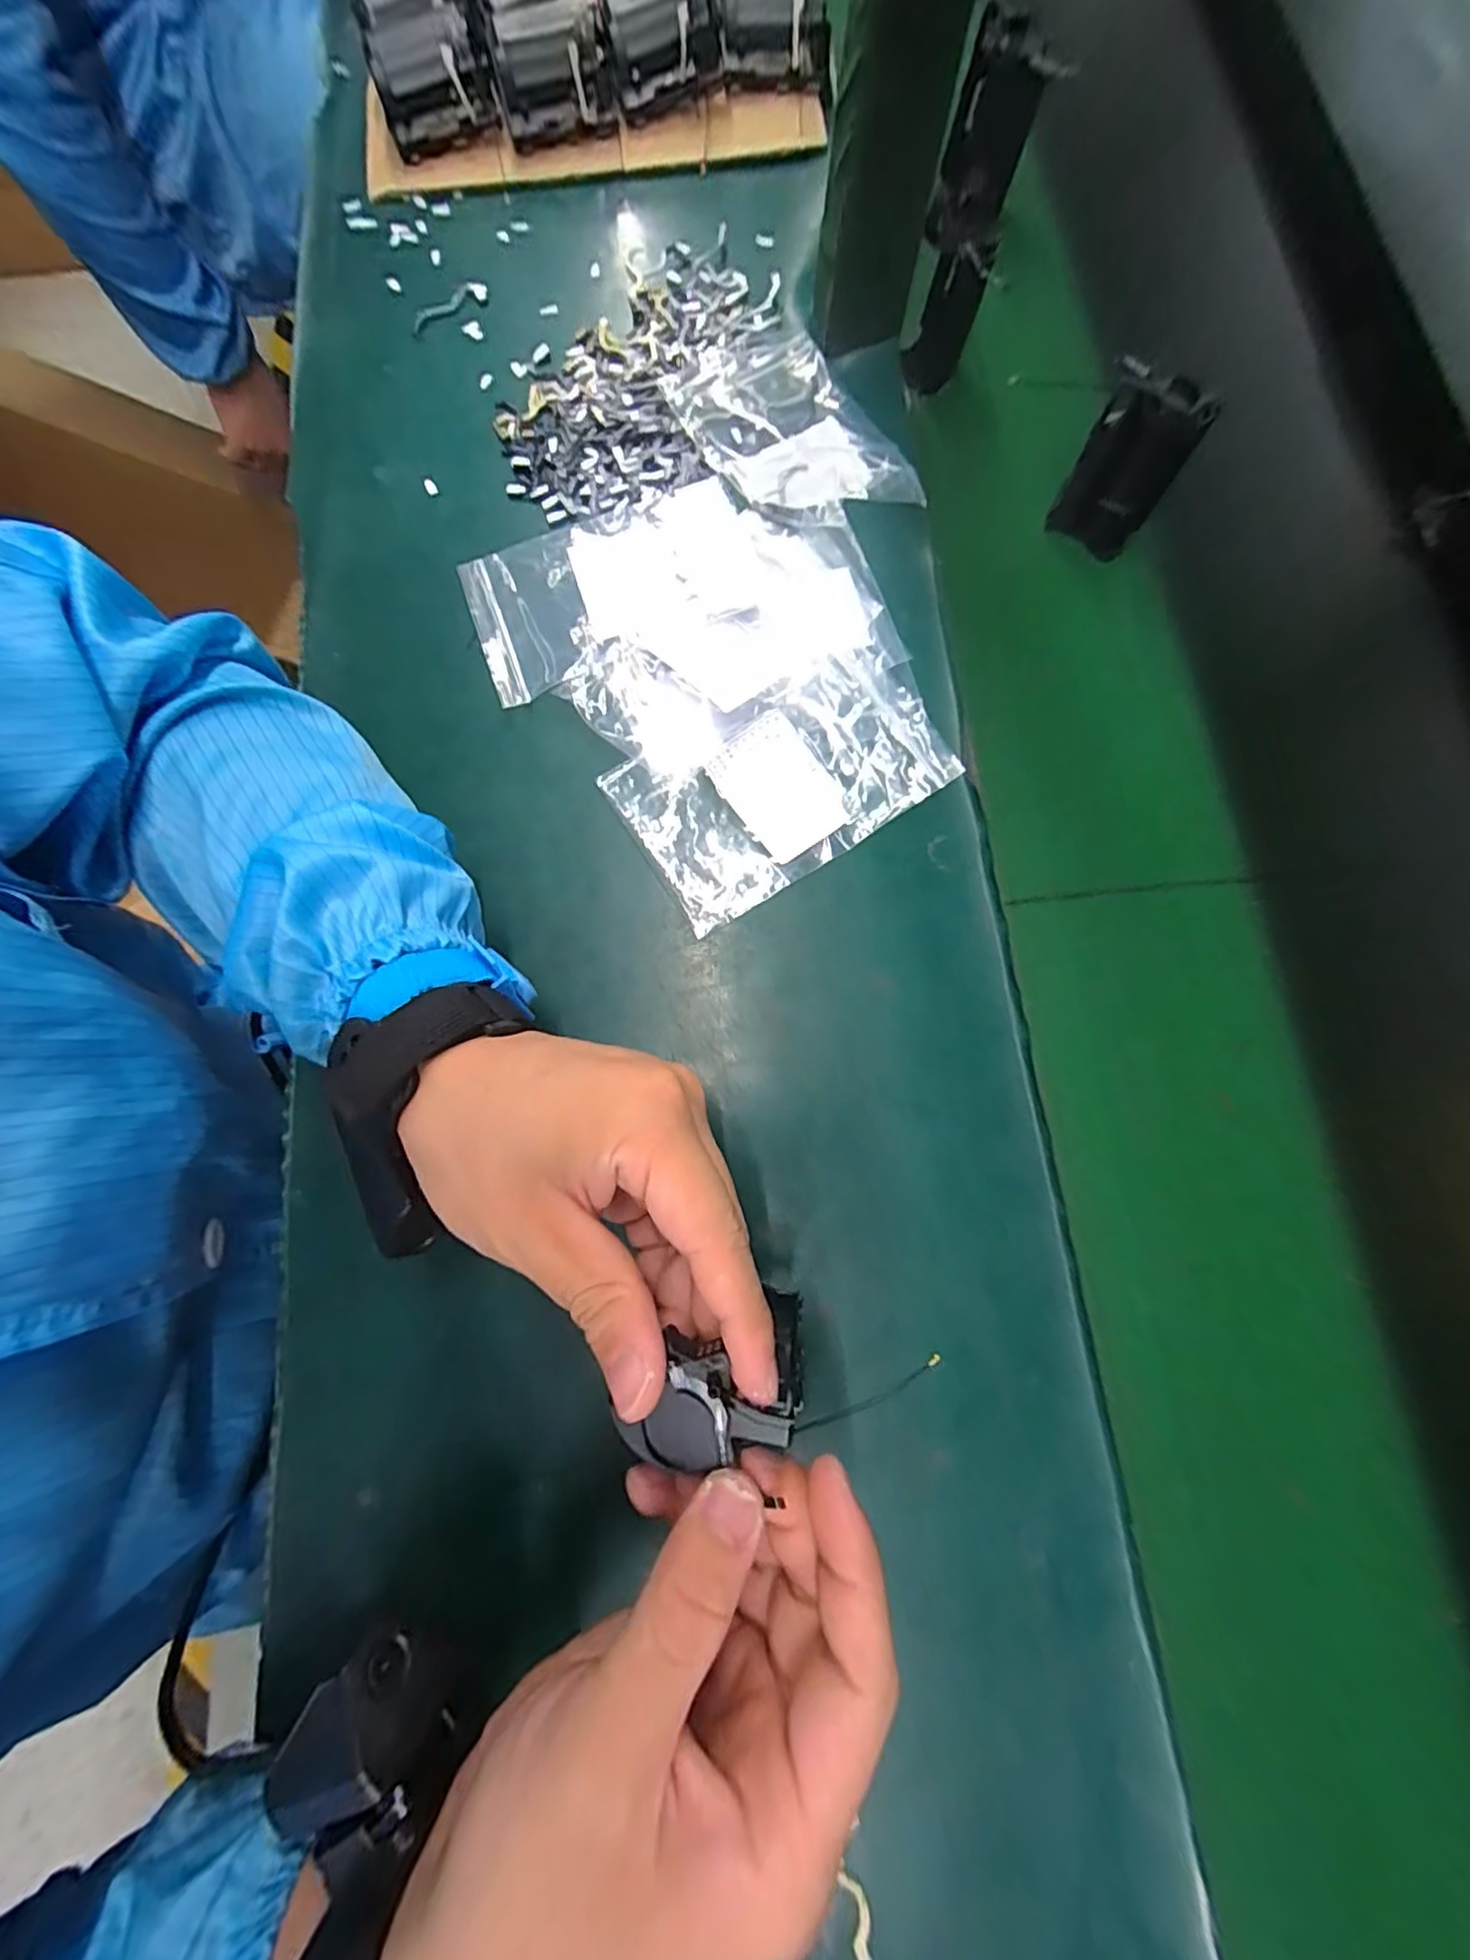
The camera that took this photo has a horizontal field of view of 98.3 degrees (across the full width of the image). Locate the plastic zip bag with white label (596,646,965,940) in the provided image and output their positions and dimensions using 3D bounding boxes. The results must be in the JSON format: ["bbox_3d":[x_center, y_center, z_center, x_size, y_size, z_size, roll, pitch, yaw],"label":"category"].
[{"bbox_3d":[0.023,-0.099,0.315,0.151,0.010,0.090,-32,79,-7],"label":"plastic zip bag with white label"}]

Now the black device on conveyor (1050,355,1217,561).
[{"bbox_3d":[0.208,-0.274,0.337,0.048,0.073,0.039,35,79,8],"label":"black device on conveyor"}]

